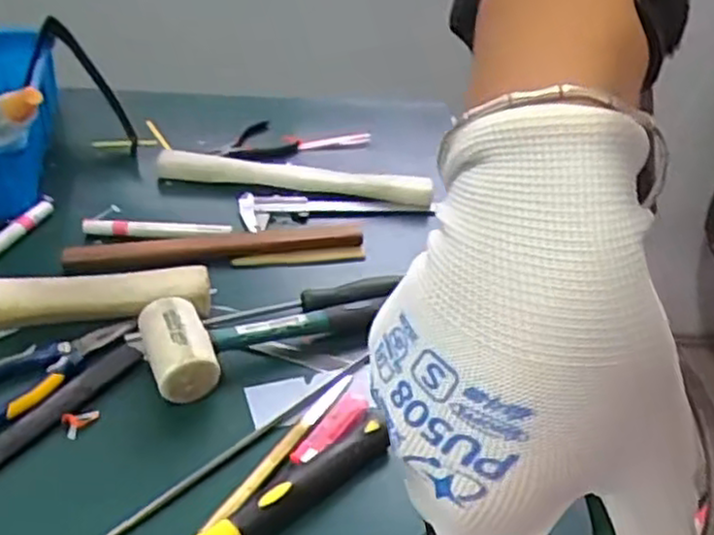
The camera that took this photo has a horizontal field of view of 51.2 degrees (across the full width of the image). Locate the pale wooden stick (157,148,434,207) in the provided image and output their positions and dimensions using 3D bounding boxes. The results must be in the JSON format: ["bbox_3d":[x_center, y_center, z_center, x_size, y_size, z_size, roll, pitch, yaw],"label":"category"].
[{"bbox_3d":[-0.068,-0.098,0.802,0.295,0.026,0.023,8,39,1],"label":"pale wooden stick"}]

